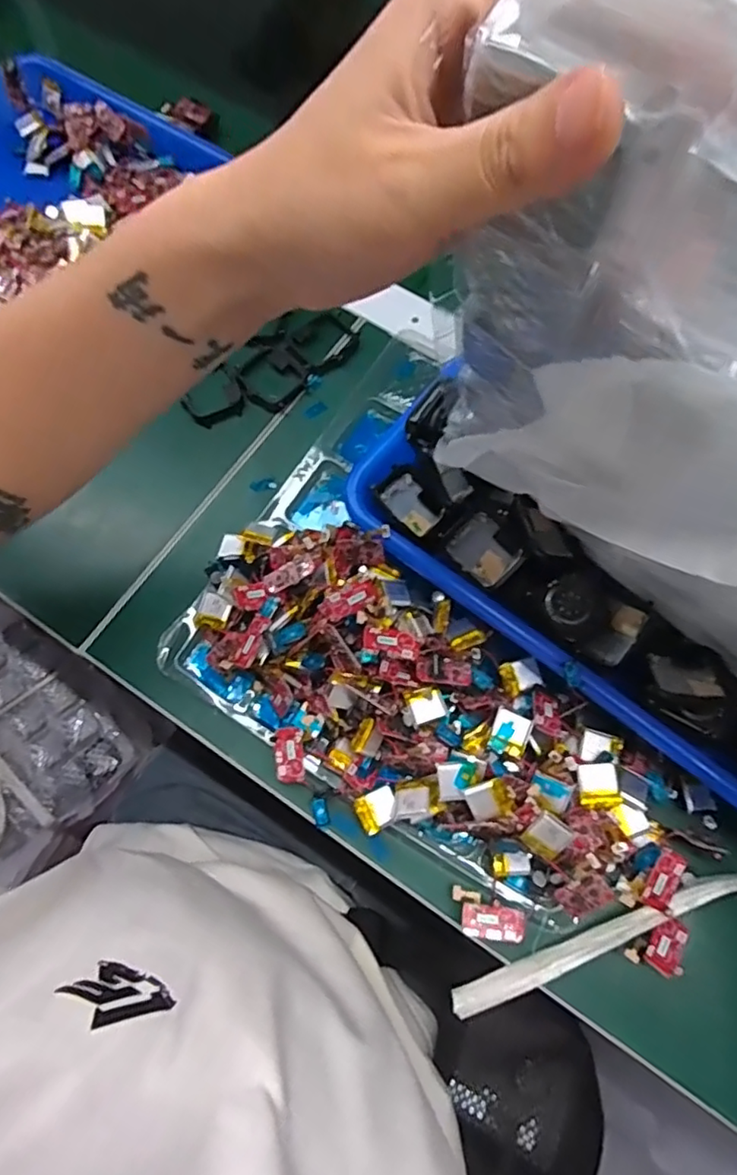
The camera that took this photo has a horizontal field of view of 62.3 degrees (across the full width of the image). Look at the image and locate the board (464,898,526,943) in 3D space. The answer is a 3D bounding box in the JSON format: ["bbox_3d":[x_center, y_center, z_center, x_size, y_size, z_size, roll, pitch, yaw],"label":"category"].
[{"bbox_3d":[0.062,0.165,0.300,0.030,0.004,0.016,3,55,13],"label":"board"}]

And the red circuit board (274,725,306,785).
[{"bbox_3d":[-0.042,0.089,0.323,0.015,0.004,0.031,-5,96,-4],"label":"red circuit board"}]

